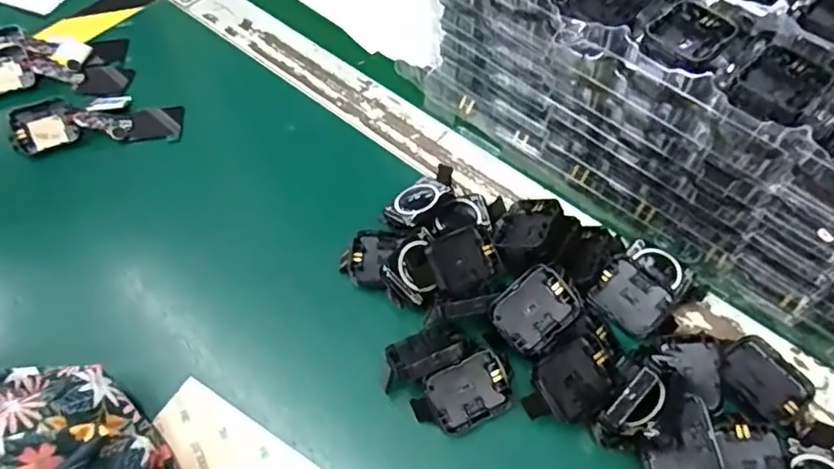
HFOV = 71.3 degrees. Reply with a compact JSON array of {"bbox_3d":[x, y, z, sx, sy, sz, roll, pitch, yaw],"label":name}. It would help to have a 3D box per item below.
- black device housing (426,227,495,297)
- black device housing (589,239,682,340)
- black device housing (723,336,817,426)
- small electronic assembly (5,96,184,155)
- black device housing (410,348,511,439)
[{"bbox_3d":[0.026,0.015,0.328,0.039,0.008,0.033,-24,92,-20],"label":"black device housing"},{"bbox_3d":[0.124,0.030,0.323,0.054,0.017,0.037,-40,65,-21],"label":"black device housing"},{"bbox_3d":[0.174,0.072,0.291,0.030,0.008,0.040,-33,63,-17],"label":"black device housing"},{"bbox_3d":[-0.228,-0.080,0.416,0.111,0.022,0.043,-6,57,-17],"label":"small electronic assembly"},{"bbox_3d":[0.022,0.080,0.295,0.048,0.014,0.034,-23,93,-16],"label":"black device housing"}]

